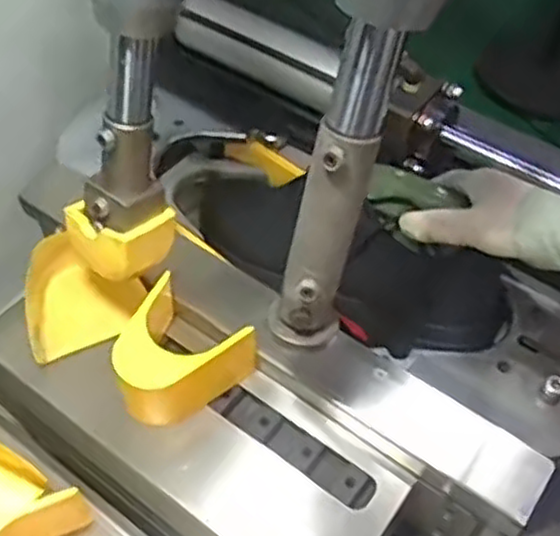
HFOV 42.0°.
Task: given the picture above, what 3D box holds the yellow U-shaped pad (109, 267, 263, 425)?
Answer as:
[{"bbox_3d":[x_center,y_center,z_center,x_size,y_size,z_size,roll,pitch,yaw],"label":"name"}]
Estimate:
[{"bbox_3d":[-0.083,0.068,0.572,0.106,0.064,0.092,29,56,20],"label":"yellow U-shaped pad"}]

